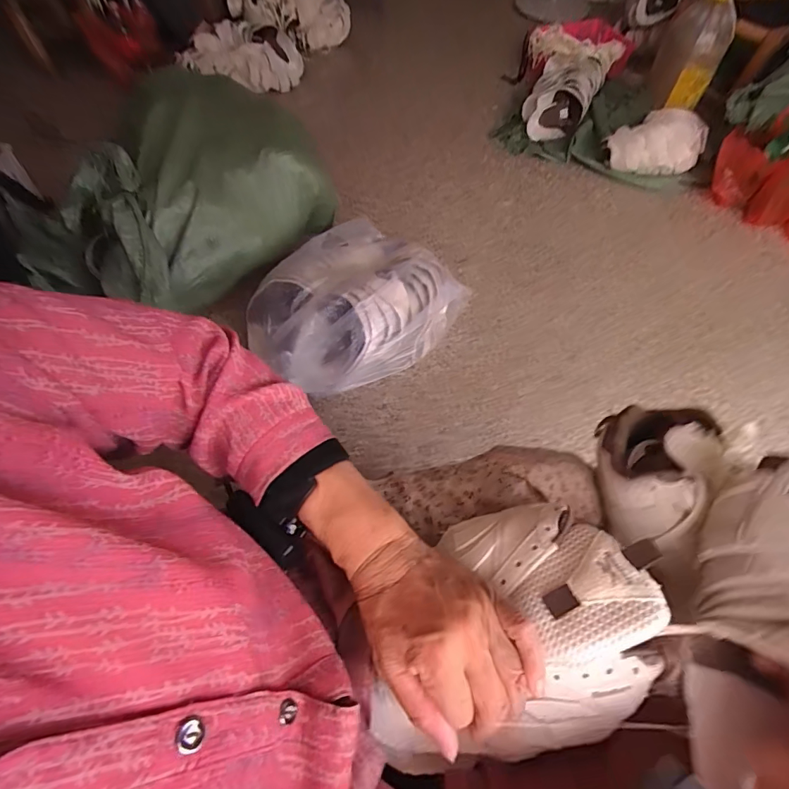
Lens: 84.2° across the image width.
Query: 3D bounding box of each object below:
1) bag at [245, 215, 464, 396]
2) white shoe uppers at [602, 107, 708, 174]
[{"bbox_3d":[-0.085,-0.188,0.972,0.331,0.202,0.404,36,63,18],"label":"bag"},{"bbox_3d":[0.841,-0.797,1.380,0.362,0.136,0.166,-4,61,-3],"label":"white shoe uppers"}]

